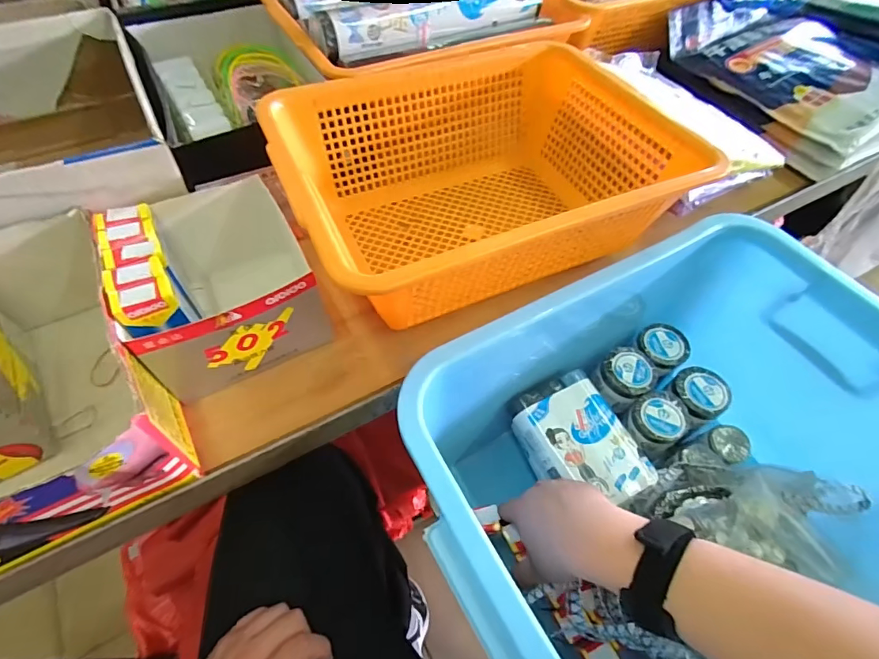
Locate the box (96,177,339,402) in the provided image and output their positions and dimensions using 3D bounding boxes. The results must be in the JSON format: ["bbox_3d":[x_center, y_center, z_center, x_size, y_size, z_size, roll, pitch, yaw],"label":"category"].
[{"bbox_3d":[-0.201,-0.038,0.397,0.140,0.109,0.154,-30,62,-22],"label":"box"}]

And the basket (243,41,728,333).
[{"bbox_3d":[0.038,-0.145,0.461,0.360,0.131,0.273,-19,58,-16],"label":"basket"}]

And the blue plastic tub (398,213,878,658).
[{"bbox_3d":[0.216,0.135,0.437,0.466,0.213,0.340,-24,60,-18],"label":"blue plastic tub"}]

